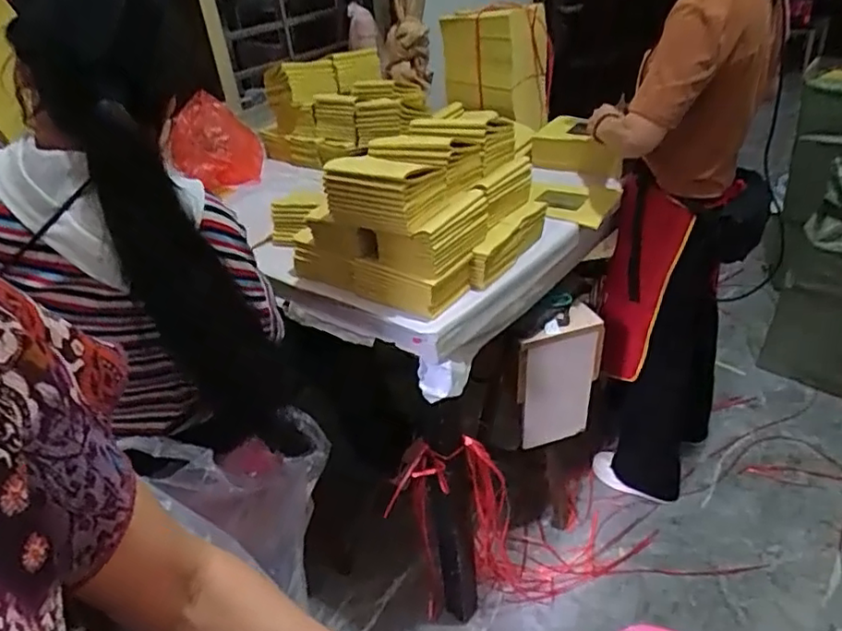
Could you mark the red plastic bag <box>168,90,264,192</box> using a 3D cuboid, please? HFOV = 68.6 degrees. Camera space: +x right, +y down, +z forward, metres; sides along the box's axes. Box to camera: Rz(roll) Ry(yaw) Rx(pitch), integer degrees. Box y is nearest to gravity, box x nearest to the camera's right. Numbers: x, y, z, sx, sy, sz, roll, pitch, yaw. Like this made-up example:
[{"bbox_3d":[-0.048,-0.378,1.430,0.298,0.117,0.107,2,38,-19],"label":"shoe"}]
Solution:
[{"bbox_3d":[-0.589,-0.493,1.765,0.238,0.232,0.204,-15,33,-11],"label":"red plastic bag"}]

